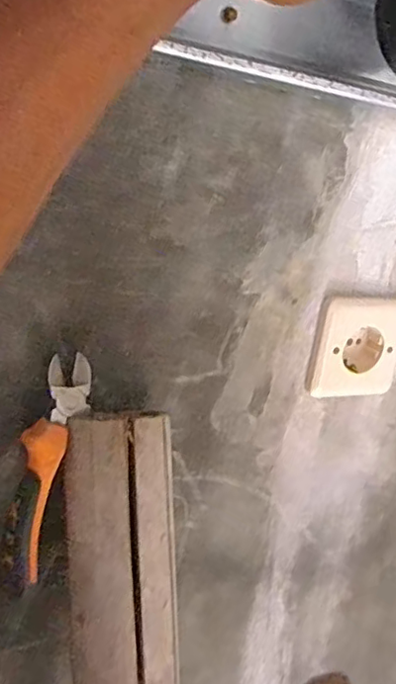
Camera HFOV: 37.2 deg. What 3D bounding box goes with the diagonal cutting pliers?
[{"bbox_3d":[-0.092,0.075,0.348,0.018,0.134,0.030,16,1,27],"label":"diagonal cutting pliers"}]

